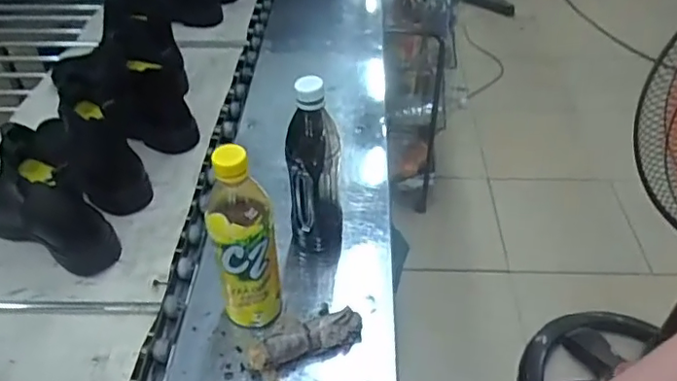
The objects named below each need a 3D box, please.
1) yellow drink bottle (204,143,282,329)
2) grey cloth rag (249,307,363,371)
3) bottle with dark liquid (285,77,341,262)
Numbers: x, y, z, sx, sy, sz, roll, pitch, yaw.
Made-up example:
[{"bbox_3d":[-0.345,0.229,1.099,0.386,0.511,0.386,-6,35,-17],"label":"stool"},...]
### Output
[{"bbox_3d":[-0.092,0.052,0.559,0.061,0.217,0.053,-8,45,-10],"label":"yellow drink bottle"},{"bbox_3d":[-0.034,0.153,0.586,0.116,0.033,0.032,-15,46,-16],"label":"grey cloth rag"},{"bbox_3d":[-0.029,-0.018,0.634,0.064,0.220,0.059,11,45,10],"label":"bottle with dark liquid"}]

